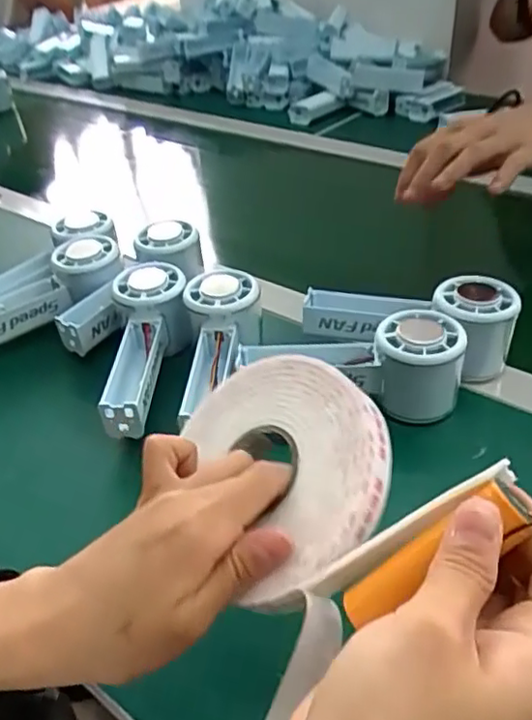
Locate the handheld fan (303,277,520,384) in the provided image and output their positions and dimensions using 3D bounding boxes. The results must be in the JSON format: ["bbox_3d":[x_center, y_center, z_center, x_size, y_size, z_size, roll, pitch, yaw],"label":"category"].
[{"bbox_3d":[0.101,-0.027,0.464,0.150,0.063,0.052,7,40,13],"label":"handheld fan"}]

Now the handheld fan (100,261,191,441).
[{"bbox_3d":[-0.088,-0.016,0.471,0.062,0.056,0.137,-6,39,-2],"label":"handheld fan"}]

